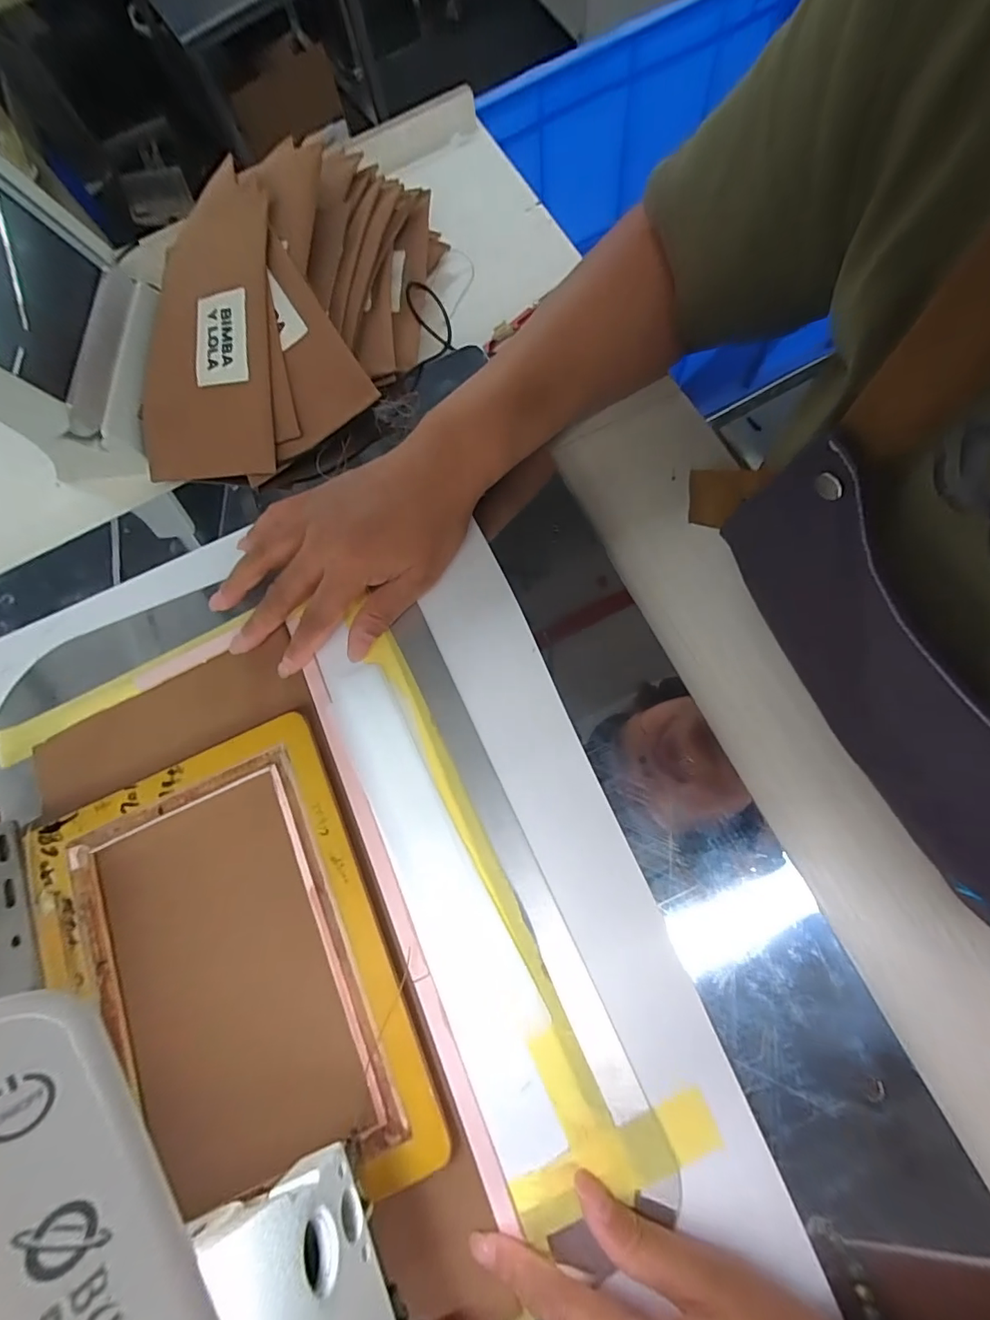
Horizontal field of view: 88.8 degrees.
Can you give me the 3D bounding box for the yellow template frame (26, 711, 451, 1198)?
[{"bbox_3d":[-0.142,0.159,0.260,0.168,0.010,0.226,-24,74,-2],"label":"yellow template frame"}]

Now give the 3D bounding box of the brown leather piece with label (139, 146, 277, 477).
[{"bbox_3d":[-0.206,-0.239,0.360,0.108,0.016,0.212,1,93,16],"label":"brown leather piece with label"}]

